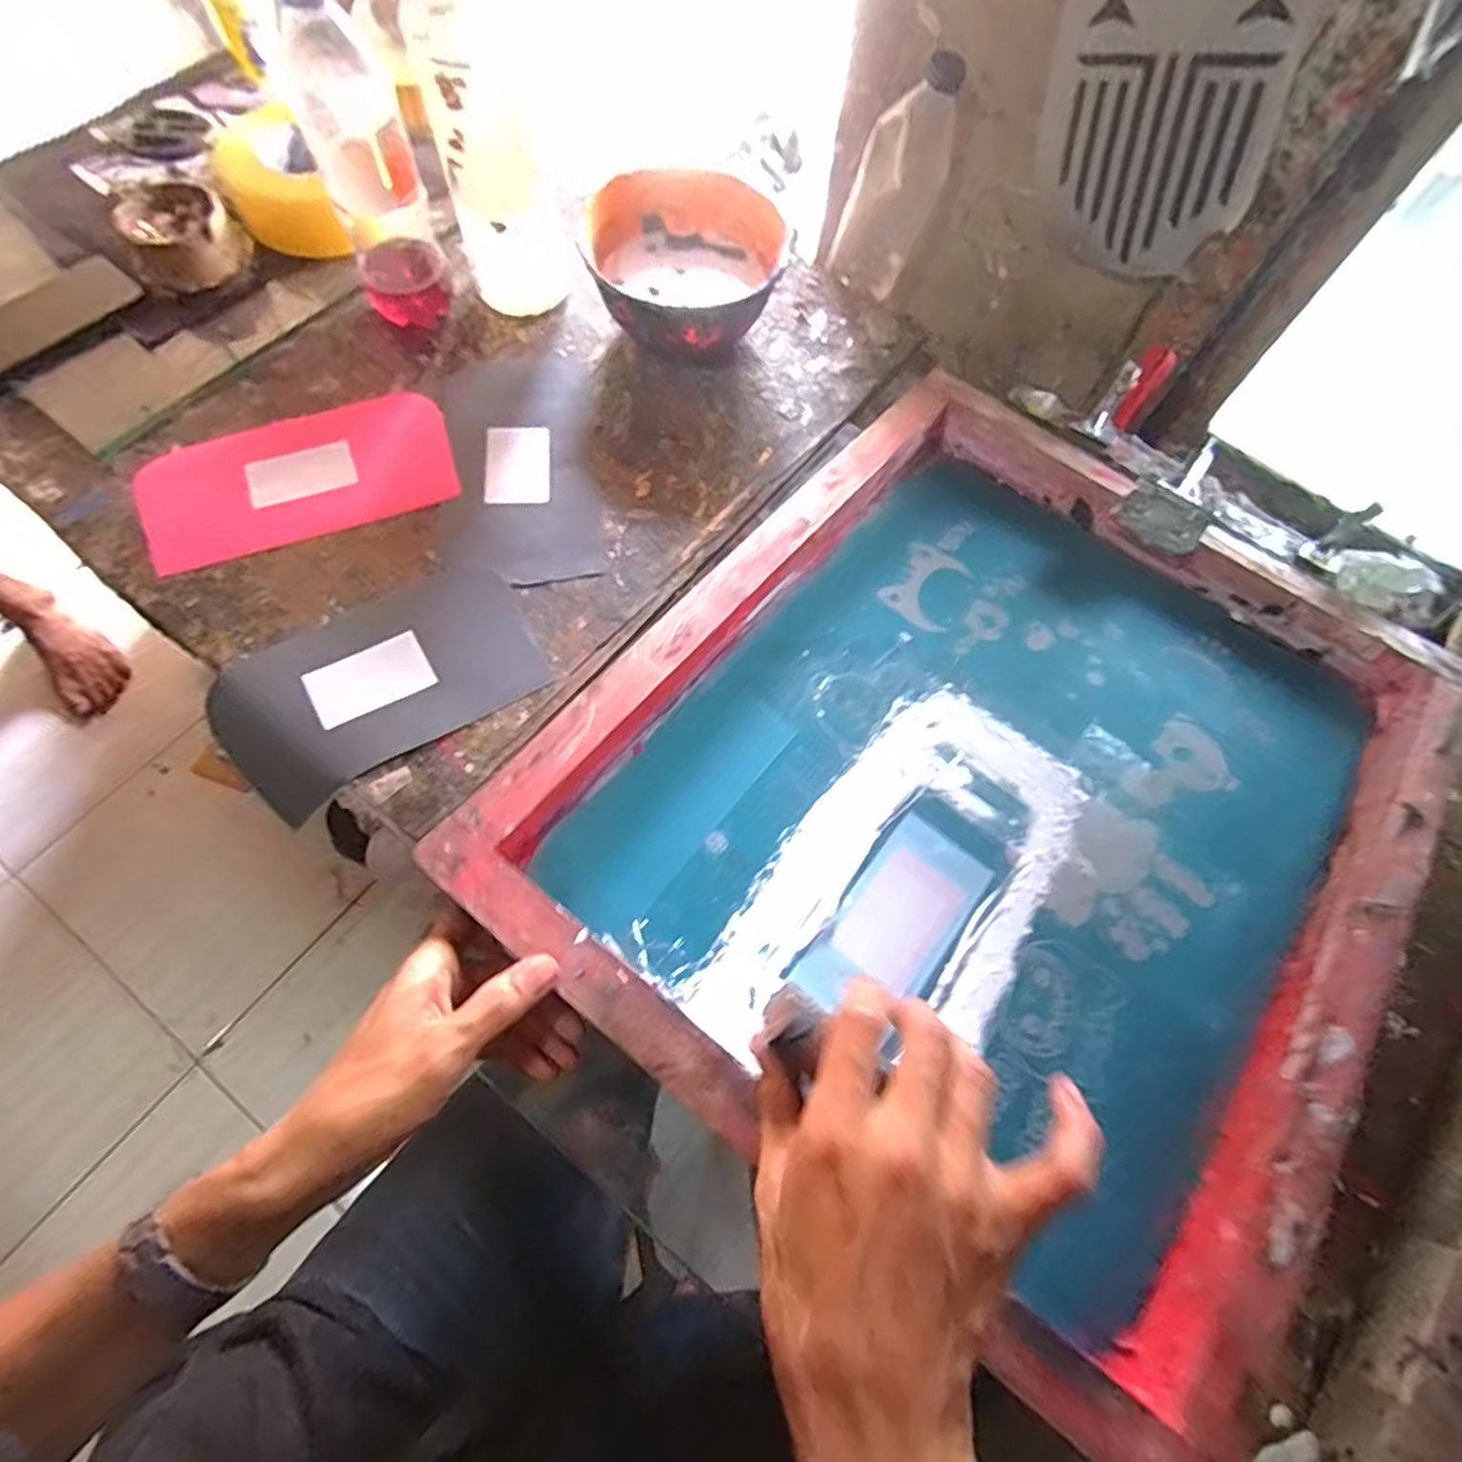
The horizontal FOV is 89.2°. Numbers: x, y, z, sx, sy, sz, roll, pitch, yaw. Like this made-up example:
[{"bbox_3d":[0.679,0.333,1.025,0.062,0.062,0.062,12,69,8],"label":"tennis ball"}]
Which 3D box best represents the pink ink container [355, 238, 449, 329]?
[{"bbox_3d":[-0.279,-0.384,0.642,0.071,0.046,0.058,-18,69,-11],"label":"pink ink container"}]

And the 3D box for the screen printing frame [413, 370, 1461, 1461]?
[{"bbox_3d":[0.171,0.027,0.463,0.439,0.048,0.522,36,65,12],"label":"screen printing frame"}]

